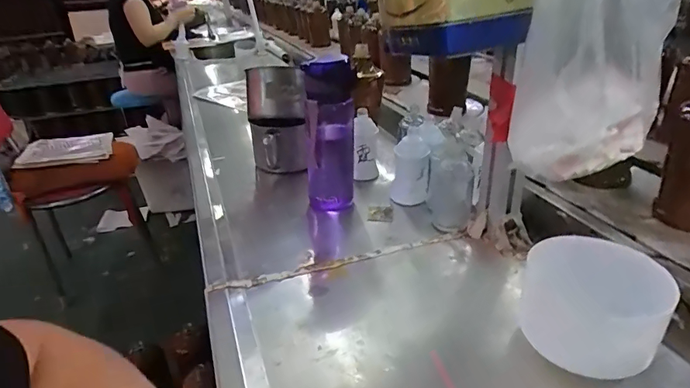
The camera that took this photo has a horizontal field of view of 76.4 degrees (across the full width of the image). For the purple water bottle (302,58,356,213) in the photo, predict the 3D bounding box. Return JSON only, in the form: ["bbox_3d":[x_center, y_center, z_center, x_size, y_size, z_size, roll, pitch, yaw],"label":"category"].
[{"bbox_3d":[-0.021,-0.085,0.655,0.073,0.222,0.085,-1,30,1],"label":"purple water bottle"}]

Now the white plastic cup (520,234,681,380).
[{"bbox_3d":[0.232,0.103,0.419,0.121,0.082,0.105,15,34,26],"label":"white plastic cup"}]

